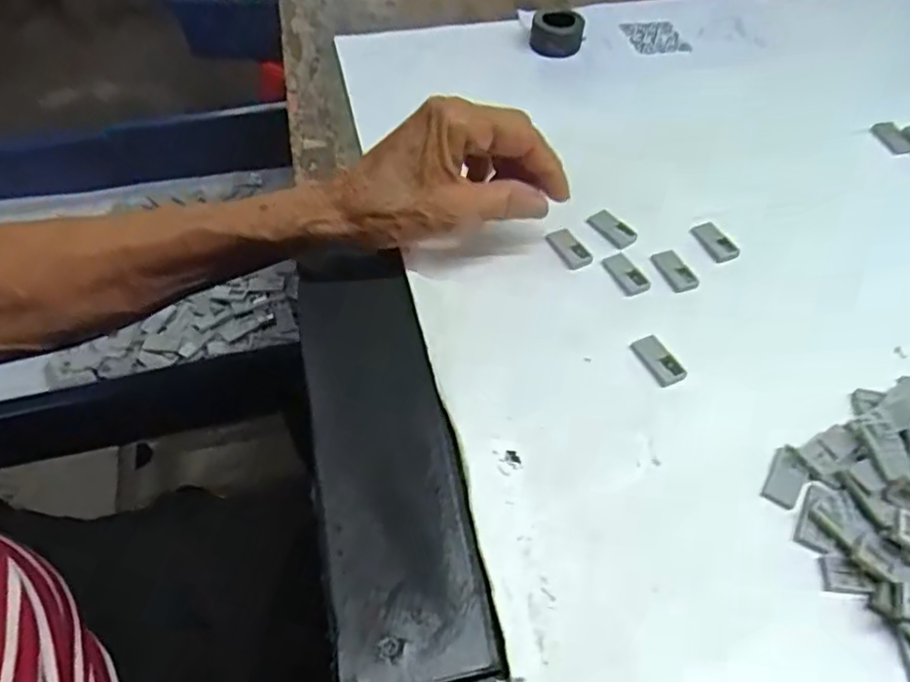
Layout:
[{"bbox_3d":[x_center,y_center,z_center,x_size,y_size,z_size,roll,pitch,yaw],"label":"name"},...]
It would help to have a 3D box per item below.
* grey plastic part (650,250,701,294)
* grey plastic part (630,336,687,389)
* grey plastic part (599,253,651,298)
[{"bbox_3d":[0.119,-0.039,0.357,0.014,0.004,0.030,-16,56,-11],"label":"grey plastic part"},{"bbox_3d":[0.099,0.010,0.322,0.014,0.006,0.027,-20,57,-14],"label":"grey plastic part"},{"bbox_3d":[0.092,-0.037,0.356,0.015,0.004,0.029,-19,57,-13],"label":"grey plastic part"}]

